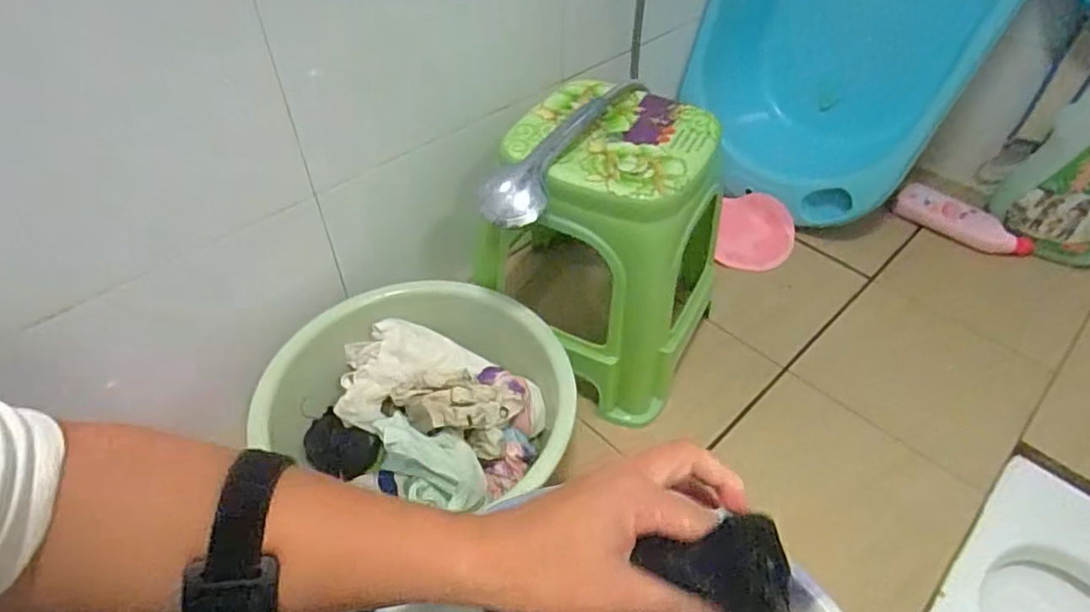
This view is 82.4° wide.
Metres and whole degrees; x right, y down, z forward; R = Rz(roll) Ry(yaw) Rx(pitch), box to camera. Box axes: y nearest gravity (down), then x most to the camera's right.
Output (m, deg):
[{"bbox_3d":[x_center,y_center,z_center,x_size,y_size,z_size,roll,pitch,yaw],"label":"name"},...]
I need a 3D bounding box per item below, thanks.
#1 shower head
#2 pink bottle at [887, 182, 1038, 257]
[{"bbox_3d":[0.021,-0.205,0.786,0.084,0.061,0.297,23,49,21],"label":"shower head"},{"bbox_3d":[0.774,-0.164,1.155,0.231,0.046,0.079,28,51,24],"label":"pink bottle"}]

